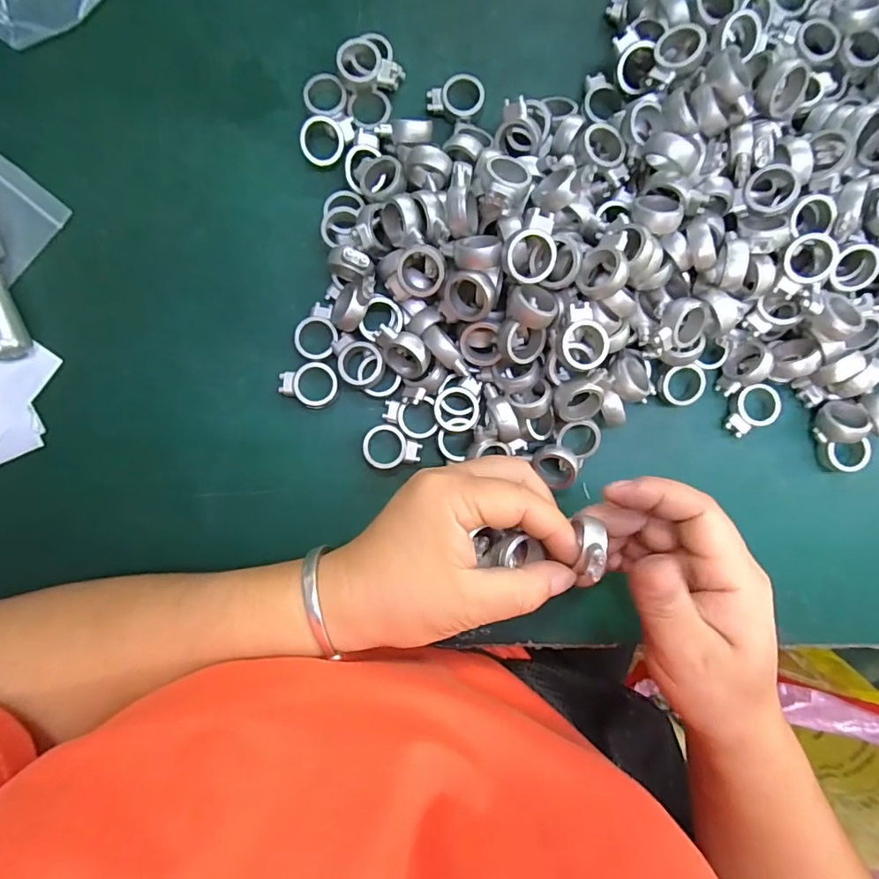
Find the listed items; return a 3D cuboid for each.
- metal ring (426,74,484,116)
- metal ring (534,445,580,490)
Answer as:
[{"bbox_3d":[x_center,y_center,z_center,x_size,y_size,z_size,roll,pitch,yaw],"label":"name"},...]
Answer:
[{"bbox_3d":[0.010,-0.207,0.301,0.034,0.014,0.026,-9,89,-2],"label":"metal ring"},{"bbox_3d":[0.067,0.016,0.290,0.024,0.015,0.024,0,89,-2],"label":"metal ring"}]

